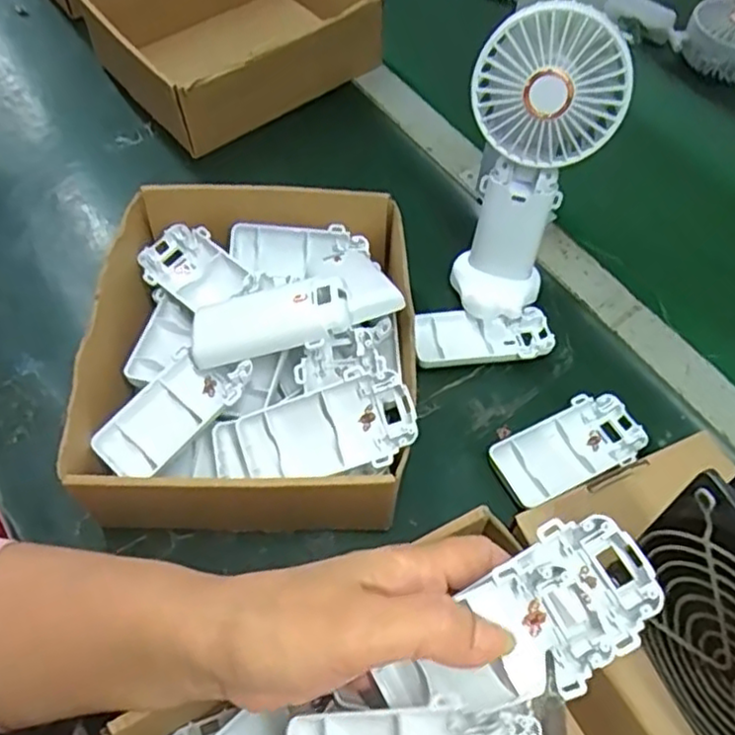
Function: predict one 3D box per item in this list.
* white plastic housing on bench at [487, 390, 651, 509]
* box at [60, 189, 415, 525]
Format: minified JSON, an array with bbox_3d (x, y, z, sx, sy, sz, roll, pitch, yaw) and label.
[{"bbox_3d":[0.127,0.051,0.424,0.094,0.015,0.046,-24,61,-17],"label":"white plastic housing on bench"},{"bbox_3d":[-0.069,-0.011,0.413,0.181,0.086,0.218,2,57,-1],"label":"box"}]

